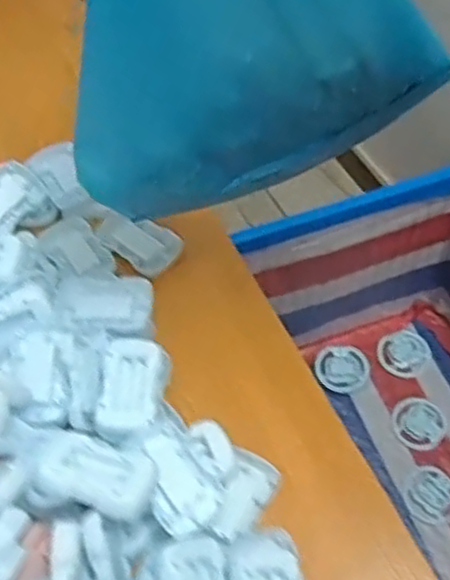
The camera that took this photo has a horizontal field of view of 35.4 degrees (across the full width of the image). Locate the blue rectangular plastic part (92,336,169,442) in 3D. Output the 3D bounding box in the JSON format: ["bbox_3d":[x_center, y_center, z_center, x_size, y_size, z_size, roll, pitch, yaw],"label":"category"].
[{"bbox_3d":[-0.082,0.085,0.617,0.054,0.022,0.094,4,56,7],"label":"blue rectangular plastic part"}]

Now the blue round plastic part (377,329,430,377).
[{"bbox_3d":[0.370,0.129,1.466,0.102,0.014,0.103,-2,55,3],"label":"blue round plastic part"}]

